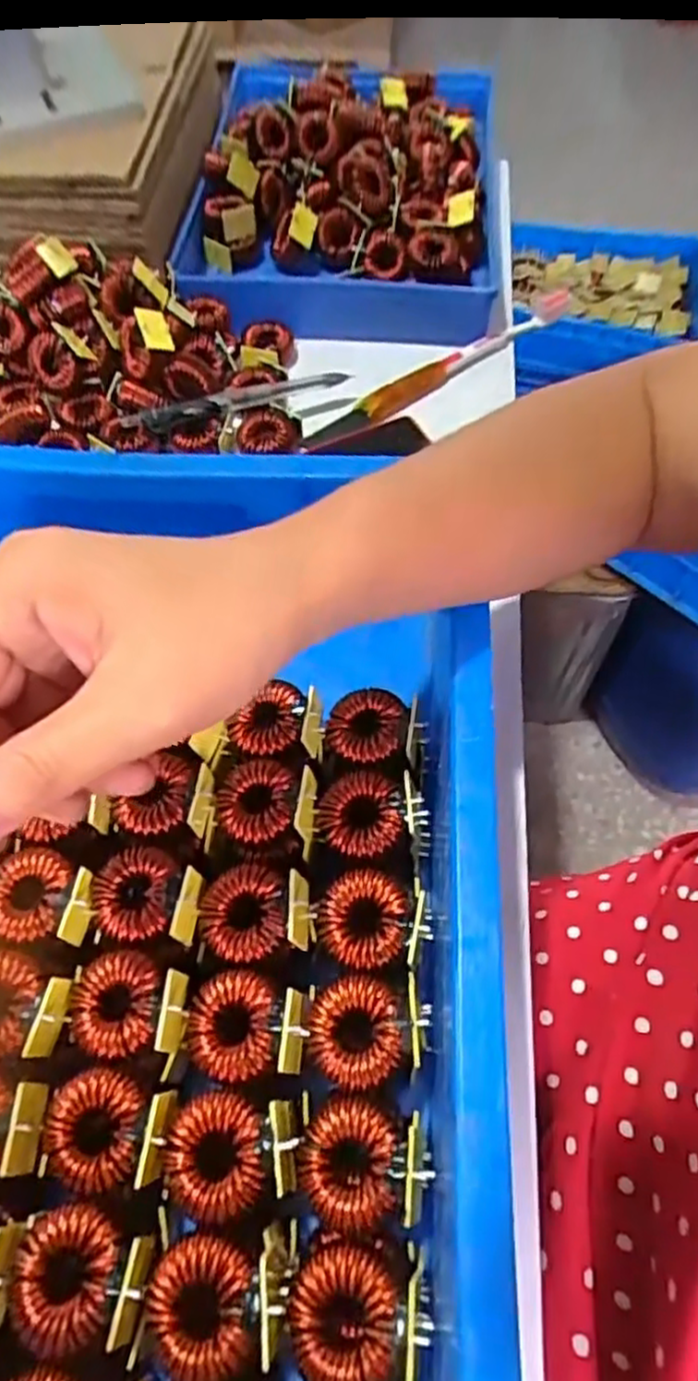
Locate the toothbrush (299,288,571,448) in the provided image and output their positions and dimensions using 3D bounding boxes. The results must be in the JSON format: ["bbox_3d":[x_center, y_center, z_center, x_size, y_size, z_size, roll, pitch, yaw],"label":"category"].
[{"bbox_3d":[0.070,-0.227,0.500,0.241,0.015,0.023,-33,66,-16],"label":"toothbrush"}]

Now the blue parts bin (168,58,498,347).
[{"bbox_3d":[-0.004,-0.390,0.557,0.226,0.064,0.298,6,62,4],"label":"blue parts bin"}]

